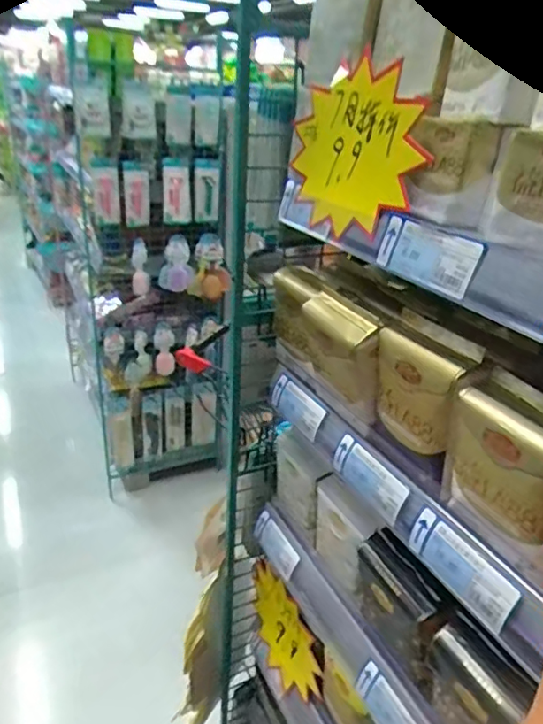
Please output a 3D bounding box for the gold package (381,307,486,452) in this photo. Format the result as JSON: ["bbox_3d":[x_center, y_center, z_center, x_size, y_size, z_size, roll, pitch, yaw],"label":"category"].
[{"bbox_3d":[0.115,0.017,0.431,0.032,0.087,0.087,-9,30,-21],"label":"gold package"}]

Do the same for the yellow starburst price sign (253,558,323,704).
[{"bbox_3d":[0.016,0.355,0.732,0.009,0.126,0.163,-2,13,-30],"label":"yellow starburst price sign"}]

